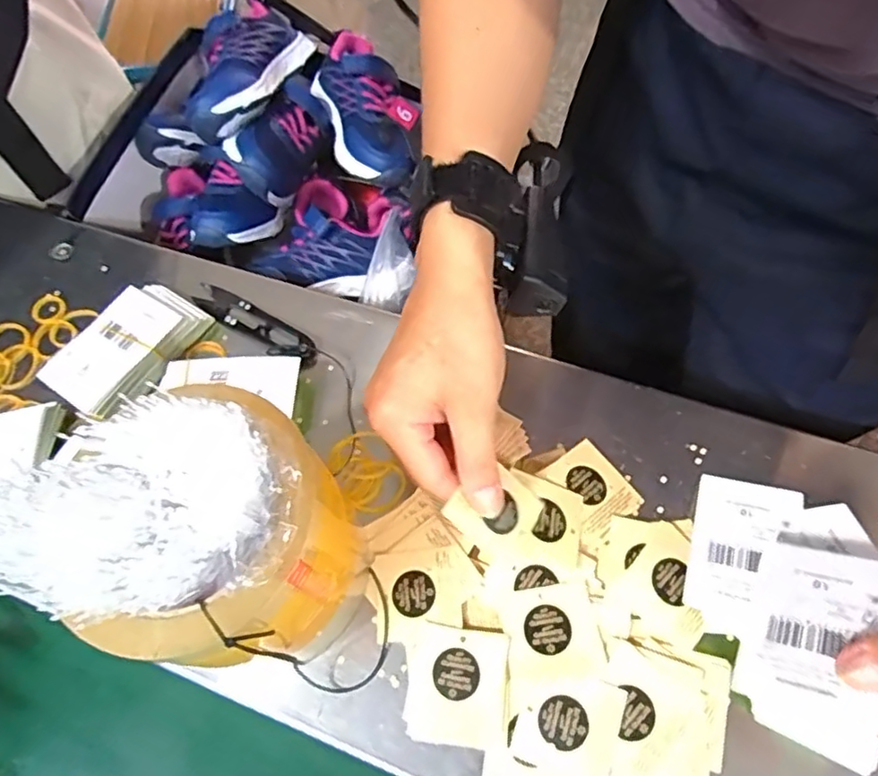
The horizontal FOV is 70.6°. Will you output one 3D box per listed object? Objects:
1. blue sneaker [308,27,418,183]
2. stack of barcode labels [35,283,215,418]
[{"bbox_3d":[-0.064,-0.238,0.525,0.070,0.058,0.142,-21,73,-9],"label":"blue sneaker"},{"bbox_3d":[-0.197,-0.023,0.394,0.054,0.031,0.090,22,59,21],"label":"stack of barcode labels"}]

